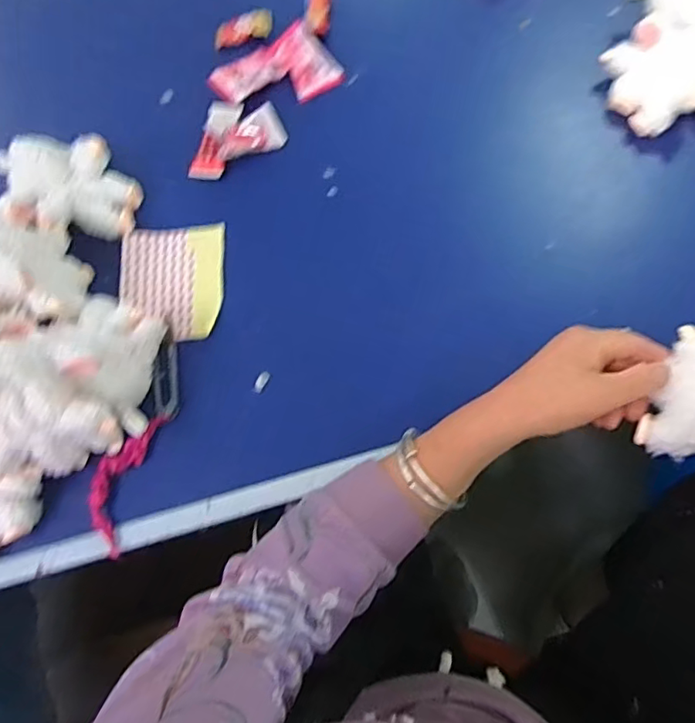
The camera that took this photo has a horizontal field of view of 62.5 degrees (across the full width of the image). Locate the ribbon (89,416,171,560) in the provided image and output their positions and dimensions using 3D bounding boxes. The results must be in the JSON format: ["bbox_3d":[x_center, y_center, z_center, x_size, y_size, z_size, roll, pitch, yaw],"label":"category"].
[{"bbox_3d":[-0.193,0.099,0.485,0.039,0.010,0.119,12,70,11],"label":"ribbon"}]

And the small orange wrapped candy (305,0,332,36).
[{"bbox_3d":[-0.034,-0.413,0.675,0.029,0.007,0.078,-2,68,6],"label":"small orange wrapped candy"}]

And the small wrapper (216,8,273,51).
[{"bbox_3d":[-0.123,-0.396,0.680,0.072,0.021,0.035,-15,68,0],"label":"small wrapper"}]

